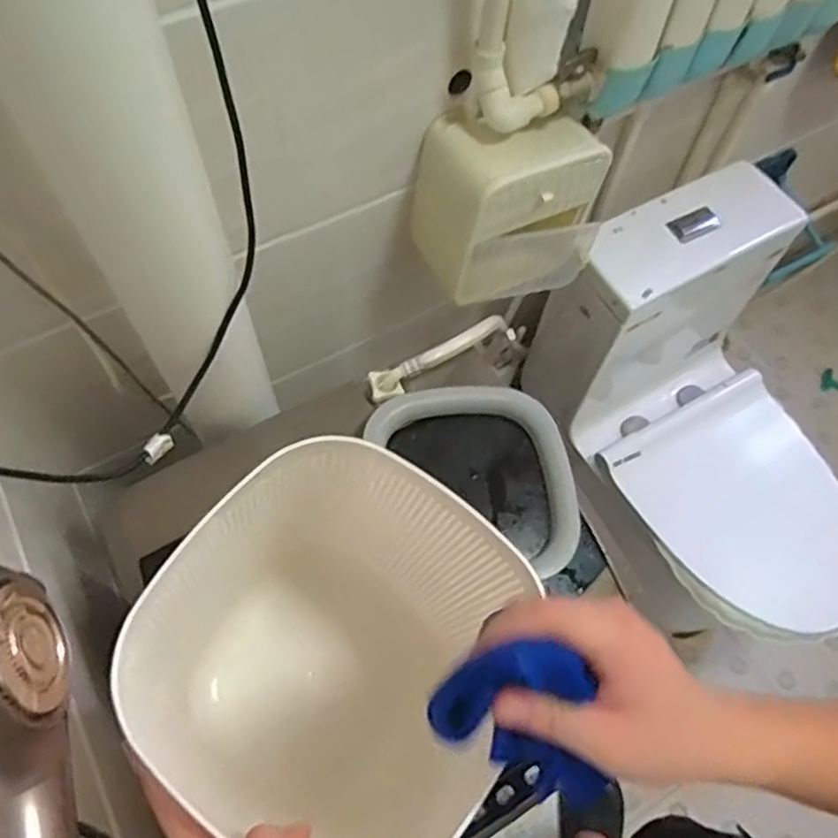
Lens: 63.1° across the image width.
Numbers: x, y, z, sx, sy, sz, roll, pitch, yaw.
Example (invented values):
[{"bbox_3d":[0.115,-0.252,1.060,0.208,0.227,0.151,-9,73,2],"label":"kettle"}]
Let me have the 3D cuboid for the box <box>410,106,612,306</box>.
[{"bbox_3d":[0.115,-0.280,0.893,0.207,0.199,0.151,-20,66,-13],"label":"box"}]

